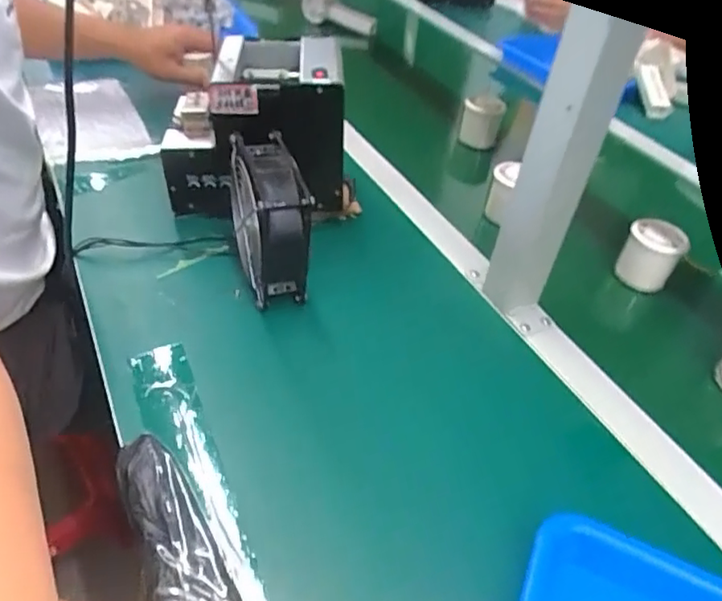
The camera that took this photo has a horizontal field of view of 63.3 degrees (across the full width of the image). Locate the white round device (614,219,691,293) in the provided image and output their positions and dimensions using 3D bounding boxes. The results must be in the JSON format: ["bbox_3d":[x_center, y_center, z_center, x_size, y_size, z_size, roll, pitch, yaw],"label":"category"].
[{"bbox_3d":[0.312,-0.050,0.633,0.056,0.059,0.054,4,40,-3],"label":"white round device"}]

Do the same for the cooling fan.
[{"bbox_3d":[-0.085,-0.073,0.533,0.054,0.113,0.108,-10,43,-19],"label":"cooling fan"}]

